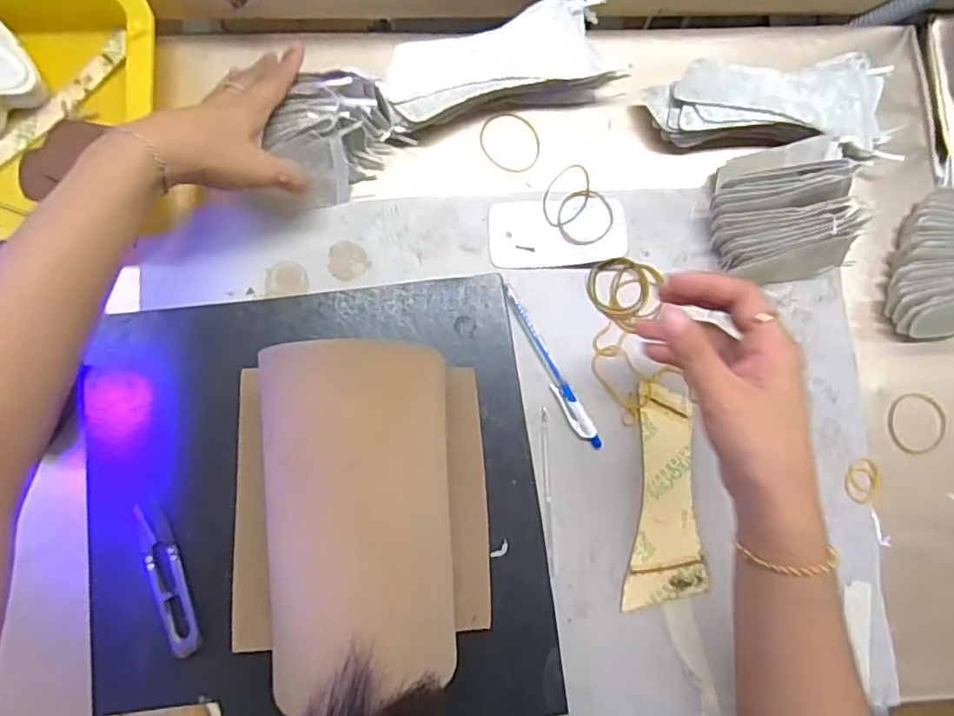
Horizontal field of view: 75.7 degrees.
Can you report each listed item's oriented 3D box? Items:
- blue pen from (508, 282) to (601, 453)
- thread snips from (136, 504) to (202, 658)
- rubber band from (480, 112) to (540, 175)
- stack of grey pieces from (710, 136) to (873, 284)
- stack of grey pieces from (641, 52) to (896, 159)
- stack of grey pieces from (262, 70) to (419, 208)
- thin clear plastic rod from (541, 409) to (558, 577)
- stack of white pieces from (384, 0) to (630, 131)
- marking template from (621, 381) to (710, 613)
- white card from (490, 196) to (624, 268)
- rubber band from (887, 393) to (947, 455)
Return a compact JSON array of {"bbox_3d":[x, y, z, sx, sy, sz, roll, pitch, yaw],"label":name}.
[{"bbox_3d":[0.054,0.007,0.456,0.013,0.007,0.135,-29,85,-6],"label":"blue pen"},{"bbox_3d":[-0.205,0.147,0.407,0.021,0.009,0.099,-18,84,-5],"label":"thread snips"},{"bbox_3d":[0.026,-0.171,0.489,0.048,0.004,0.050,0,80,-1],"label":"rubber band"},{"bbox_3d":[0.231,-0.110,0.455,0.110,0.060,0.101,-12,83,-4],"label":"stack of grey pieces"},{"bbox_3d":[0.227,-0.190,0.479,0.181,0.037,0.078,-4,83,-3],"label":"stack of grey pieces"},{"bbox_3d":[-0.103,-0.166,0.449,0.087,0.061,0.067,-40,88,-6],"label":"stack of grey pieces"},{"bbox_3d":[0.052,0.097,0.449,0.006,0.004,0.119,-2,85,-3],"label":"thin clear plastic rod"},{"bbox_3d":[0.020,-0.219,0.460,0.191,0.037,0.070,-18,84,-5],"label":"stack of white pieces"},{"bbox_3d":[0.142,0.101,0.449,0.055,0.004,0.156,6,82,1],"label":"marking template"},{"bbox_3d":[0.061,-0.098,0.473,0.102,0.007,0.053,-4,81,3],"label":"white card"},{"bbox_3d":[0.336,0.050,0.466,0.045,0.004,0.046,8,82,-2],"label":"rubber band"}]

